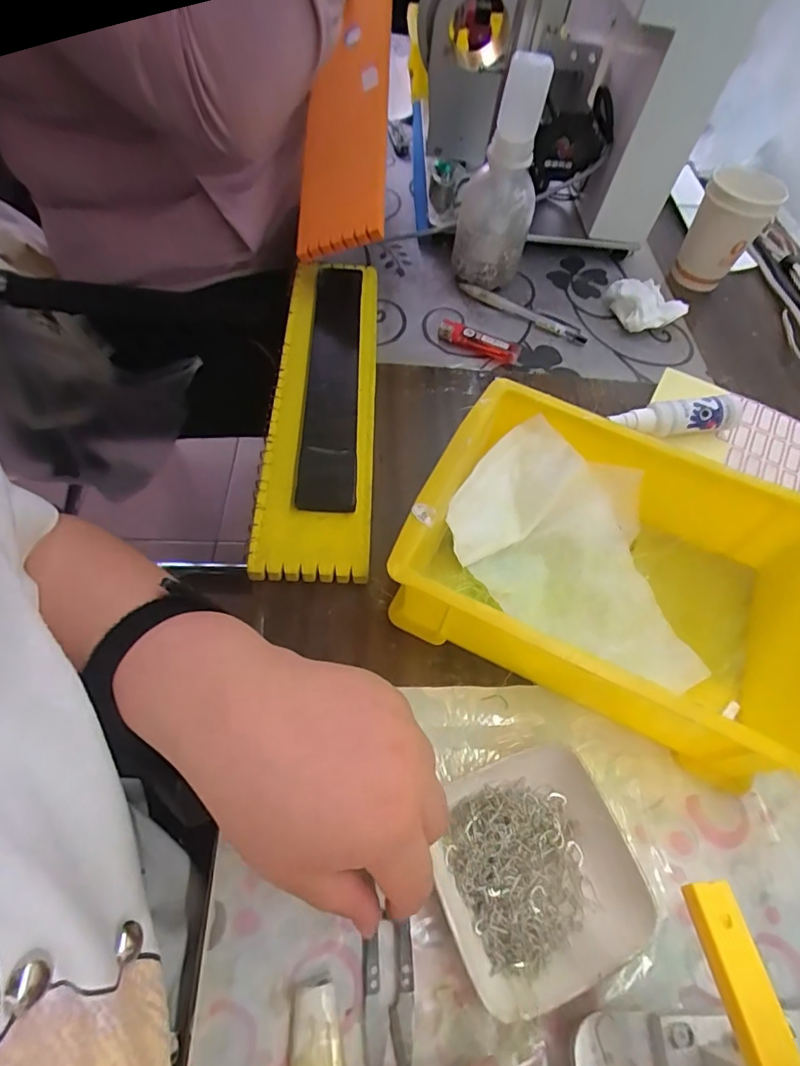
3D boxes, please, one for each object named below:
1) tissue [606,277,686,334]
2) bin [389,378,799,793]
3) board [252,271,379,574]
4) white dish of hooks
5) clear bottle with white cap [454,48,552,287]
[{"bbox_3d":[0.246,-0.230,0.522,0.057,0.027,0.061,-7,59,-9],"label":"tissue"},{"bbox_3d":[0.132,0.023,0.329,0.240,0.074,0.171,24,59,10],"label":"bin"},{"bbox_3d":[-0.061,-0.110,0.424,0.079,0.025,0.333,2,58,-4],"label":"board"},{"bbox_3d":[0.067,0.169,0.263,0.095,0.023,0.094,-17,61,-15],"label":"white dish of hooks"},{"bbox_3d":[0.091,-0.314,0.475,0.067,0.176,0.058,8,58,0],"label":"clear bottle with white cap"}]

